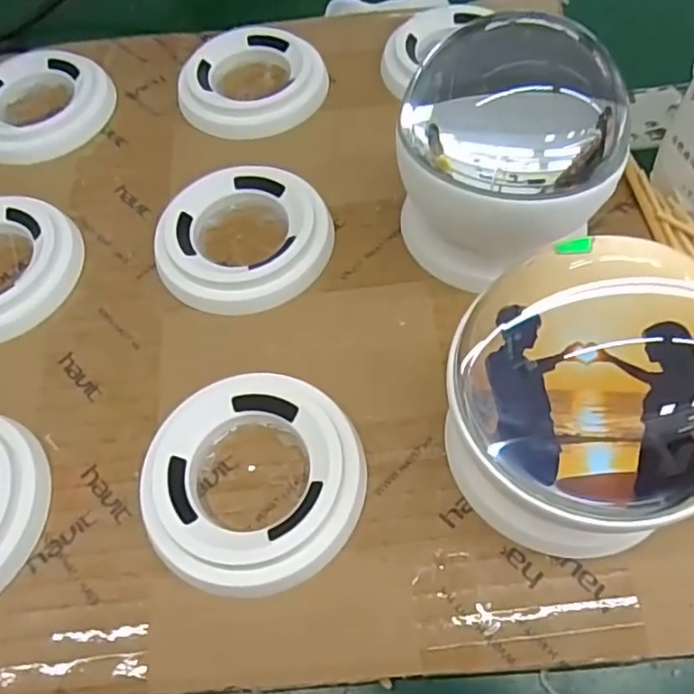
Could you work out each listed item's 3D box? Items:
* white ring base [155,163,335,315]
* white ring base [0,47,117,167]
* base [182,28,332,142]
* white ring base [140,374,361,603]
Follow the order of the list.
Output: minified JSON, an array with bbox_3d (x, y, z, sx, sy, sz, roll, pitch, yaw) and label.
[{"bbox_3d":[-0.042,-0.045,0.251,0.068,0.014,0.067,-1,59,2],"label":"white ring base"},{"bbox_3d":[-0.153,-0.121,0.304,0.069,0.014,0.065,-36,64,-17],"label":"white ring base"},{"bbox_3d":[-0.047,-0.129,0.301,0.065,0.013,0.067,-1,59,2],"label":"base"},{"bbox_3d":[-0.030,0.043,0.199,0.069,0.013,0.068,-1,59,2],"label":"white ring base"}]

